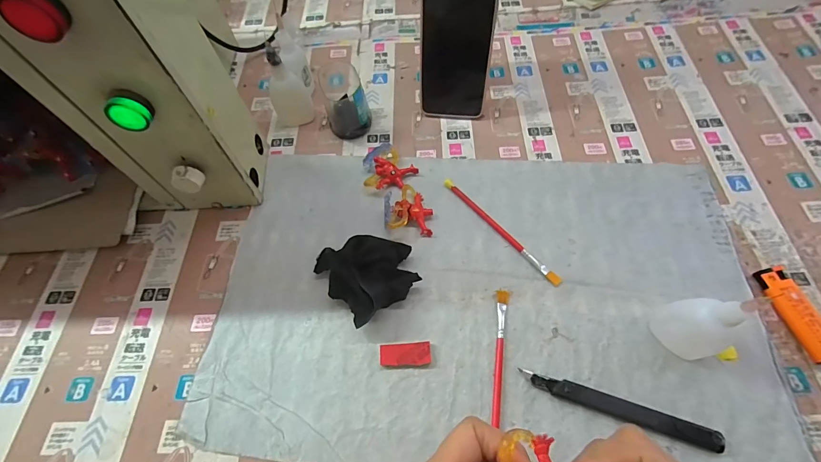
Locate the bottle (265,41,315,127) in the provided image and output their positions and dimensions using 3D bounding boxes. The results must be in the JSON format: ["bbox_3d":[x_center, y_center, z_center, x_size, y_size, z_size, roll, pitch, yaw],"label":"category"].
[{"bbox_3d":[-0.147,-0.170,0.428,0.046,0.091,0.037,-22,63,-7],"label":"bottle"}]

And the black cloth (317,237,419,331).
[{"bbox_3d":[-0.040,0.034,0.340,0.078,0.036,0.086,-34,65,-13],"label":"black cloth"}]

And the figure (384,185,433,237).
[{"bbox_3d":[-0.001,-0.026,0.374,0.047,0.026,0.056,0,62,4],"label":"figure"}]

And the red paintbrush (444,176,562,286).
[{"bbox_3d":[0.089,-0.003,0.370,0.009,0.005,0.153,-37,66,-15],"label":"red paintbrush"}]

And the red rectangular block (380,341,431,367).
[{"bbox_3d":[-0.004,0.106,0.315,0.043,0.007,0.019,-3,62,3],"label":"red rectangular block"}]

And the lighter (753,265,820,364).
[{"bbox_3d":[0.331,0.069,0.311,0.021,0.016,0.080,-13,62,-3],"label":"lighter"}]

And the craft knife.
[{"bbox_3d":[0.161,0.138,0.286,0.144,0.011,0.014,16,65,12],"label":"craft knife"}]

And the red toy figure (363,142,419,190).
[{"bbox_3d":[-0.026,-0.068,0.403,0.054,0.024,0.046,-32,65,-12],"label":"red toy figure"}]

